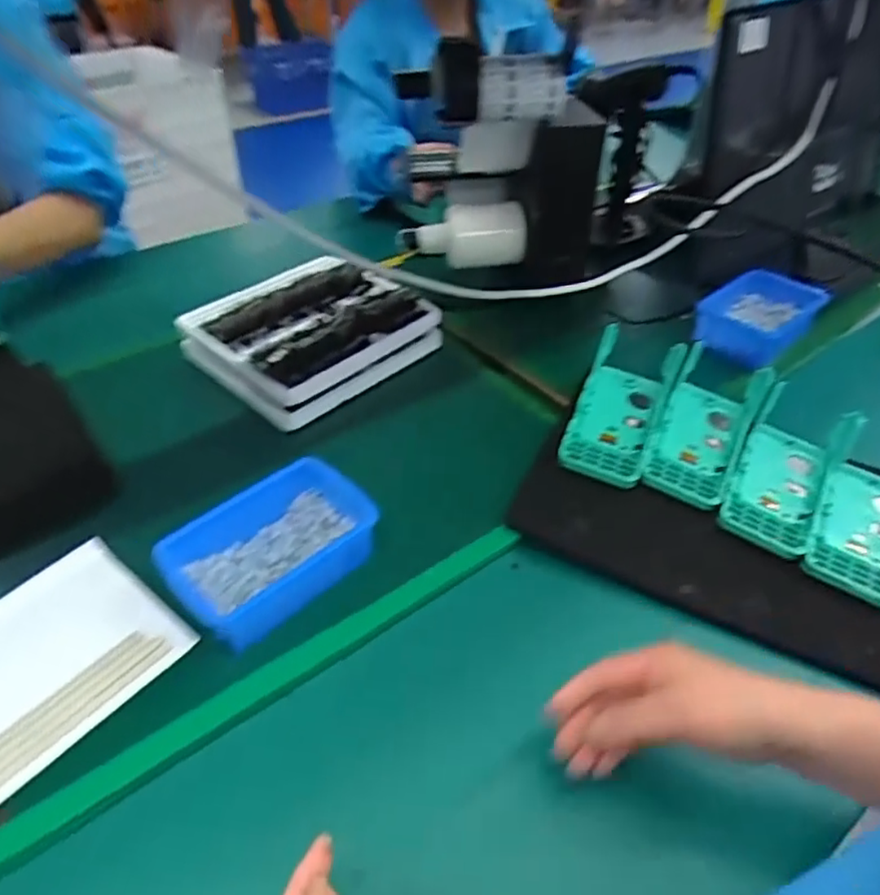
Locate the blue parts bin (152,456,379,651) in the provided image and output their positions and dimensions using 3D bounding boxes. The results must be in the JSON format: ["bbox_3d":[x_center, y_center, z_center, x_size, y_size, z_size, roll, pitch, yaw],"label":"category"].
[{"bbox_3d":[-0.131,0.085,0.500,0.150,0.064,0.099,-28,48,-31],"label":"blue parts bin"}]

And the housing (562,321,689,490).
[{"bbox_3d":[0.172,-0.038,0.616,0.080,0.072,0.162,19,43,20],"label":"housing"}]

